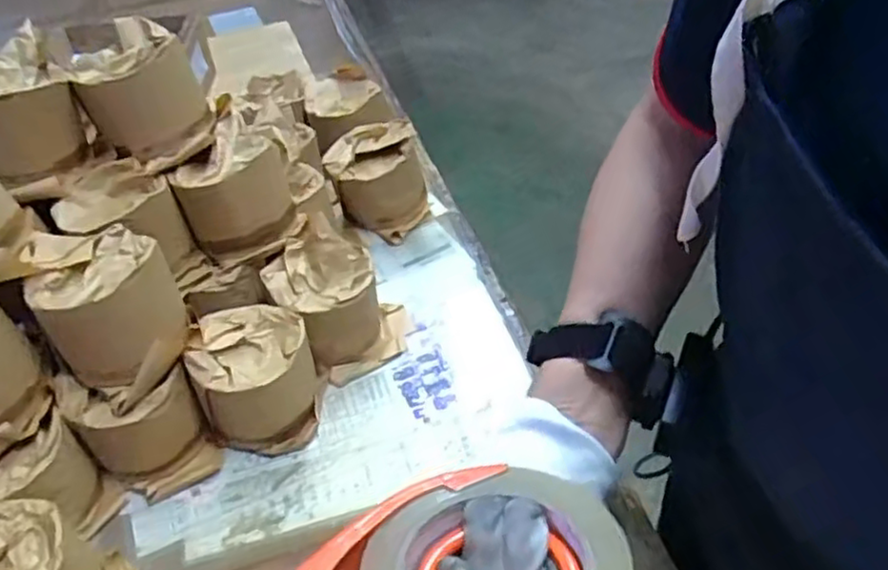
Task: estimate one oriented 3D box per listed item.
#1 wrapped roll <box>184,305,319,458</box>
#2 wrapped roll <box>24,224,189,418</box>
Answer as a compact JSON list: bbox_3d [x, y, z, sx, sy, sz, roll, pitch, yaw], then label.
[{"bbox_3d":[-0.151,0.075,0.586,0.091,0.087,0.098,-15,43,-9],"label":"wrapped roll"},{"bbox_3d":[-0.244,0.019,0.538,0.090,0.087,0.096,27,52,31],"label":"wrapped roll"}]

